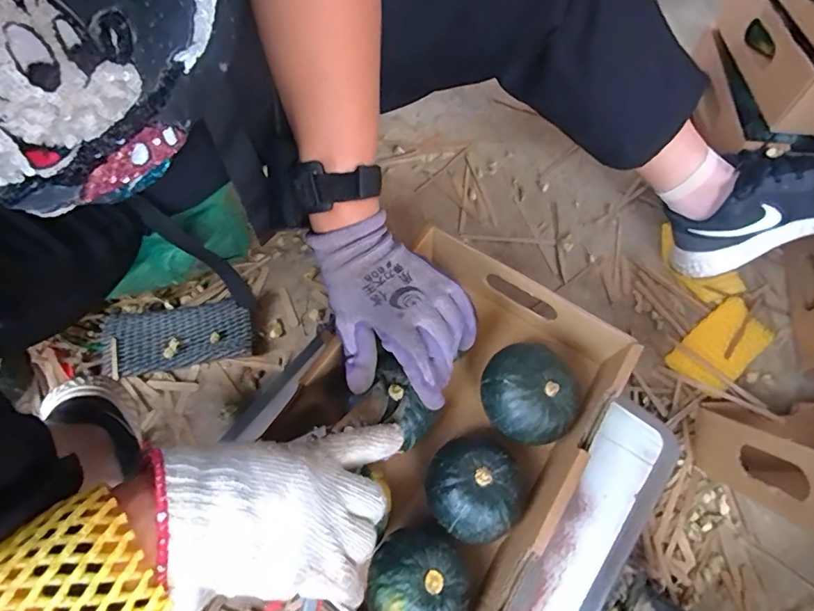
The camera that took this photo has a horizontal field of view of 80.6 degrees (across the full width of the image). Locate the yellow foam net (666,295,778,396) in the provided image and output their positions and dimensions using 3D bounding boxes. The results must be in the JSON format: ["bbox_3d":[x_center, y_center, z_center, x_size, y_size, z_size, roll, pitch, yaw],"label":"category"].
[{"bbox_3d":[0.365,0.047,0.559,0.127,0.024,0.065,-36,69,-17],"label":"yellow foam net"}]

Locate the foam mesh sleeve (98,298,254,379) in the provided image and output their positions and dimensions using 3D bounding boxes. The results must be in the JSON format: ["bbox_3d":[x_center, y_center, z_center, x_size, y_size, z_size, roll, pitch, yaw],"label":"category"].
[{"bbox_3d":[-0.267,0.038,0.562,0.162,0.037,0.069,-10,64,-5],"label":"foam mesh sleeve"}]

